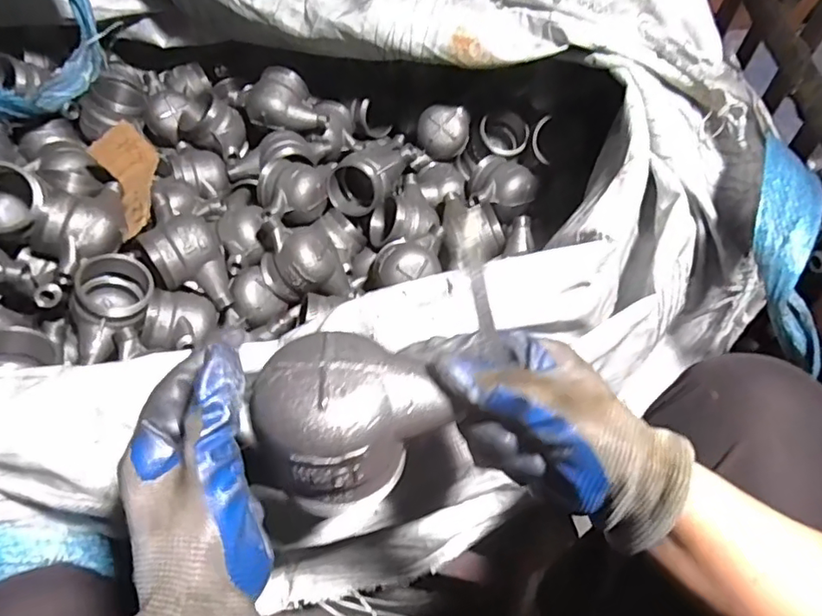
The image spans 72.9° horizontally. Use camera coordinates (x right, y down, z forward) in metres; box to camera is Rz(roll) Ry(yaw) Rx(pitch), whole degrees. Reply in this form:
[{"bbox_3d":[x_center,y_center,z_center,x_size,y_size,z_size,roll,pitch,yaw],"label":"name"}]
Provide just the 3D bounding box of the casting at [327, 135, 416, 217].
[{"bbox_3d":[-0.058,-0.184,0.778,0.119,0.084,0.075,-22,62,-16],"label":"casting"}]

